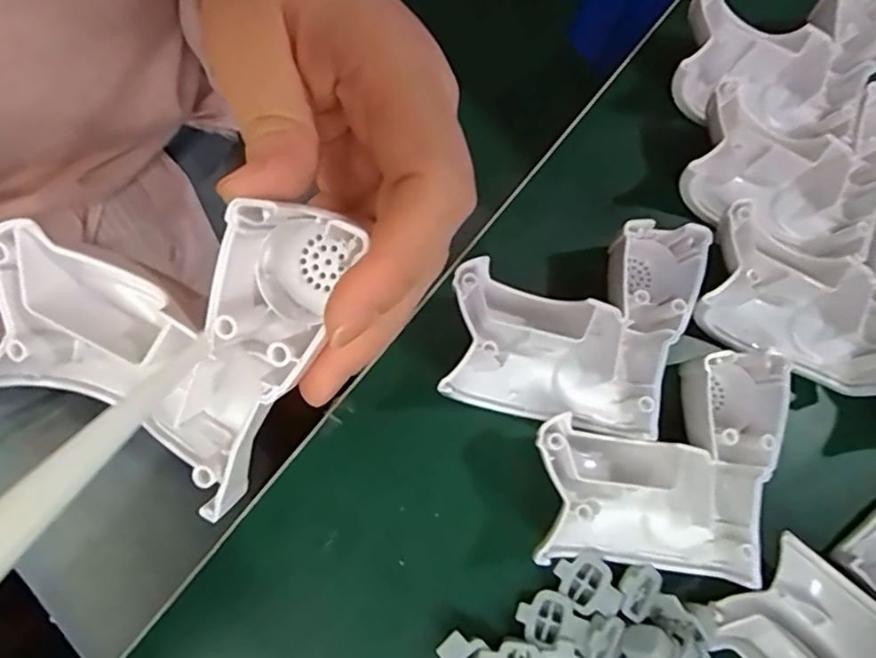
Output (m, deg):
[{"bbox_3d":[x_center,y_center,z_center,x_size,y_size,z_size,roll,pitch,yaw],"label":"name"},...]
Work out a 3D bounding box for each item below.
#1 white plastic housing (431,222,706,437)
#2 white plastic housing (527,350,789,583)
[{"bbox_3d":[0.057,-0.007,0.253,0.097,0.033,0.090,14,76,-2],"label":"white plastic housing"},{"bbox_3d":[0.090,0.052,0.241,0.099,0.029,0.088,5,76,-4],"label":"white plastic housing"}]

